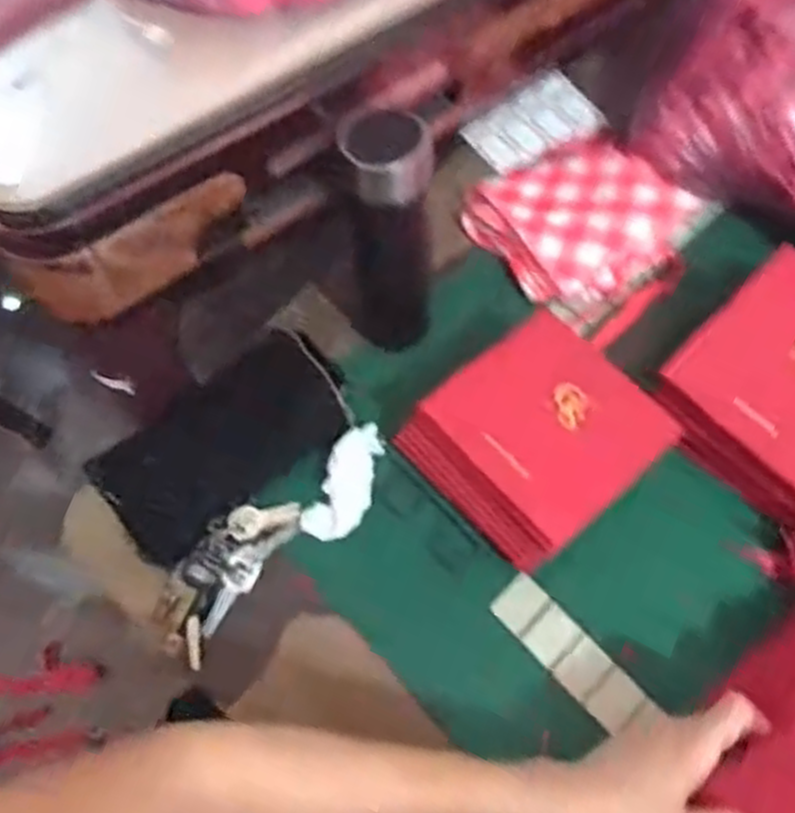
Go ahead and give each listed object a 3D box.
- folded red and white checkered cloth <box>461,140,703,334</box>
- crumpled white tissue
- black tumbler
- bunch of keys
[{"bbox_3d":[0.160,-0.173,0.703,0.151,0.066,0.159,-32,70,-16],"label":"folded red and white checkered cloth"},{"bbox_3d":[-0.039,0.060,0.612,0.044,0.025,0.095,21,78,7],"label":"crumpled white tissue"},{"bbox_3d":[-0.008,-0.132,0.608,0.081,0.210,0.077,9,65,1],"label":"black tumbler"},{"bbox_3d":[-0.132,0.121,0.582,0.053,0.030,0.132,31,67,11],"label":"bunch of keys"}]

